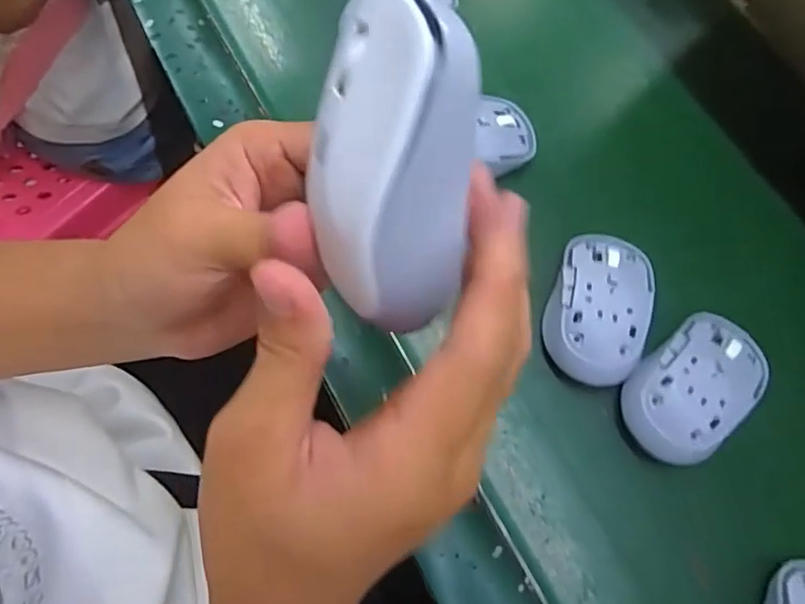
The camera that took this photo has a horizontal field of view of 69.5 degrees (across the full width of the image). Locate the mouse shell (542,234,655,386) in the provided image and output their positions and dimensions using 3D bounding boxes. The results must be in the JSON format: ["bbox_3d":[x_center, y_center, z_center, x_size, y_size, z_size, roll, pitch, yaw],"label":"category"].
[{"bbox_3d":[0.127,0.002,0.371,0.063,0.030,0.101,21,71,6],"label":"mouse shell"}]

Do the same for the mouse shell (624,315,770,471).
[{"bbox_3d":[0.178,0.055,0.358,0.102,0.040,0.064,-40,76,-14],"label":"mouse shell"}]

